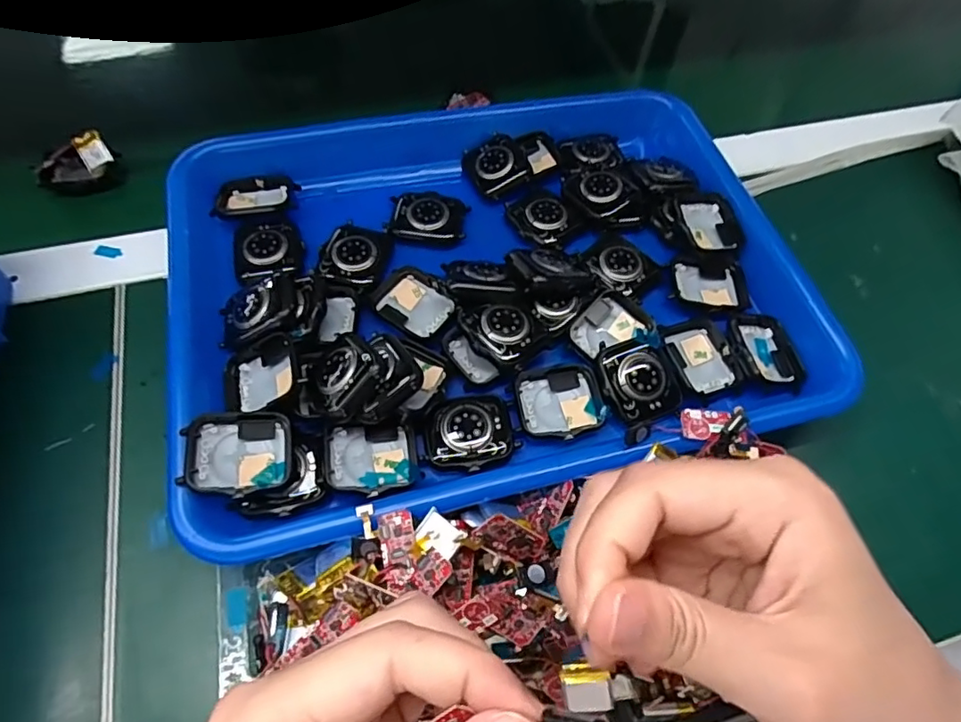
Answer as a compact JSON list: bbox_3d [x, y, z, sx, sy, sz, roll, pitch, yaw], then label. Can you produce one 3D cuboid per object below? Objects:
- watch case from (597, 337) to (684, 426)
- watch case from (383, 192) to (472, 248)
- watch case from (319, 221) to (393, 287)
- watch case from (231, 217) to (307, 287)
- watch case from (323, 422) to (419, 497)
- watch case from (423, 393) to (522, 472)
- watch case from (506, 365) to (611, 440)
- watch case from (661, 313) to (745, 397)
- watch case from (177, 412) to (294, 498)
[{"bbox_3d":[0.080,0.010,0.286,0.036,0.015,0.039,-19,62,-14],"label":"watch case"},{"bbox_3d":[-0.032,-0.084,0.336,0.045,0.009,0.035,9,59,2],"label":"watch case"},{"bbox_3d":[-0.071,-0.059,0.318,0.034,0.009,0.040,13,60,5],"label":"watch case"},{"bbox_3d":[-0.118,-0.063,0.314,0.037,0.012,0.040,-12,61,-10],"label":"watch case"},{"bbox_3d":[-0.050,0.045,0.261,0.041,0.008,0.035,-3,54,-23],"label":"watch case"},{"bbox_3d":[-0.005,0.034,0.269,0.041,0.008,0.034,-14,61,-11],"label":"watch case"},{"bbox_3d":[0.038,0.020,0.283,0.044,0.008,0.038,-17,62,-12],"label":"watch case"},{"bbox_3d":[0.114,-0.003,0.299,0.037,0.011,0.044,-18,62,-13],"label":"watch case"},{"bbox_3d":[-0.105,0.040,0.245,0.040,0.011,0.036,7,62,-32],"label":"watch case"}]

